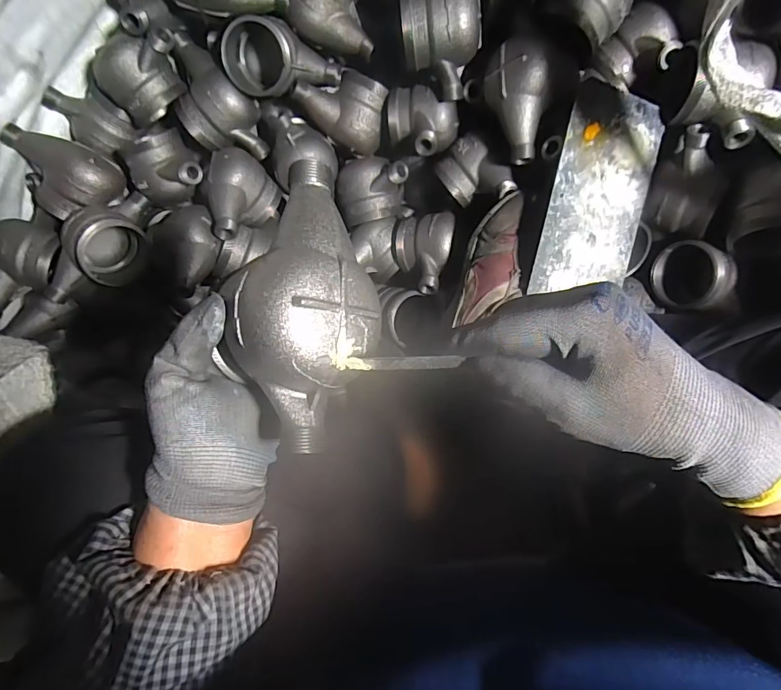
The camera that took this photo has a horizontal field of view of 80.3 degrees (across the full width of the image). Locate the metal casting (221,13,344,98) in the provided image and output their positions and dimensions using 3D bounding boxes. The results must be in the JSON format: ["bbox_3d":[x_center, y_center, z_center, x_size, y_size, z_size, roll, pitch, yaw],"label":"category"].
[{"bbox_3d":[-0.125,-0.327,0.540,0.127,0.081,0.077,13,83,-4],"label":"metal casting"}]

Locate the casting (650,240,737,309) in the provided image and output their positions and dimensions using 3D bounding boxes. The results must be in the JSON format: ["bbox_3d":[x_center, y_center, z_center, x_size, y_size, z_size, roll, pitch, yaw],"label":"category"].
[{"bbox_3d":[0.347,-0.081,0.527,0.040,0.076,0.073,-12,102,-24],"label":"casting"}]

